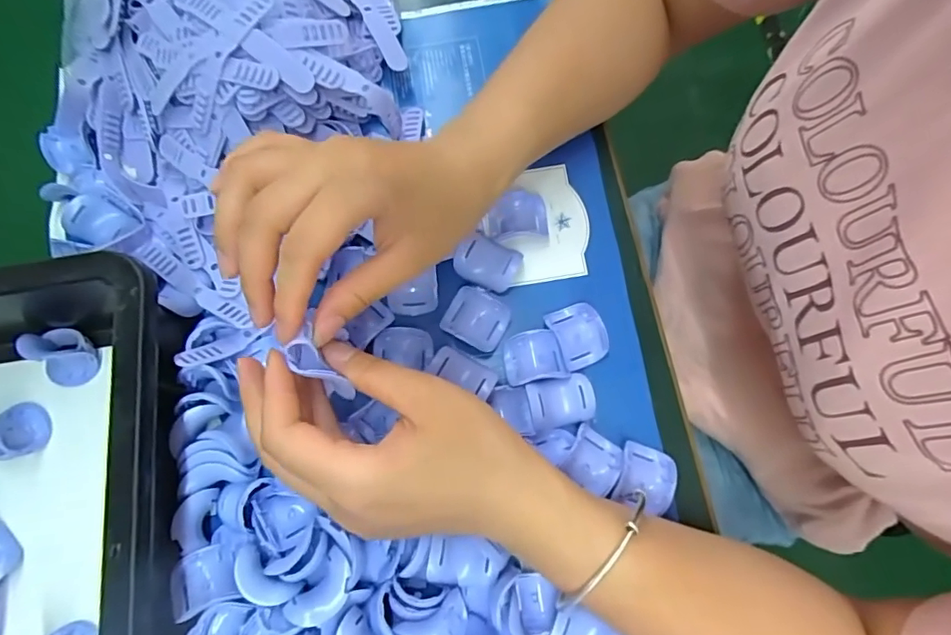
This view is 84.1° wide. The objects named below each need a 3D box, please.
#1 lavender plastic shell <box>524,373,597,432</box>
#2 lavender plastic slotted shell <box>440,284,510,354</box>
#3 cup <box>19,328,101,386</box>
[{"bbox_3d":[0.050,0.049,0.308,0.038,0.012,0.026,-13,77,0],"label":"lavender plastic shell"},{"bbox_3d":[0.001,0.000,0.329,0.038,0.008,0.034,26,76,7],"label":"lavender plastic slotted shell"},{"bbox_3d":[-0.252,0.023,0.318,0.034,0.033,0.032,-1,77,3],"label":"cup"}]

